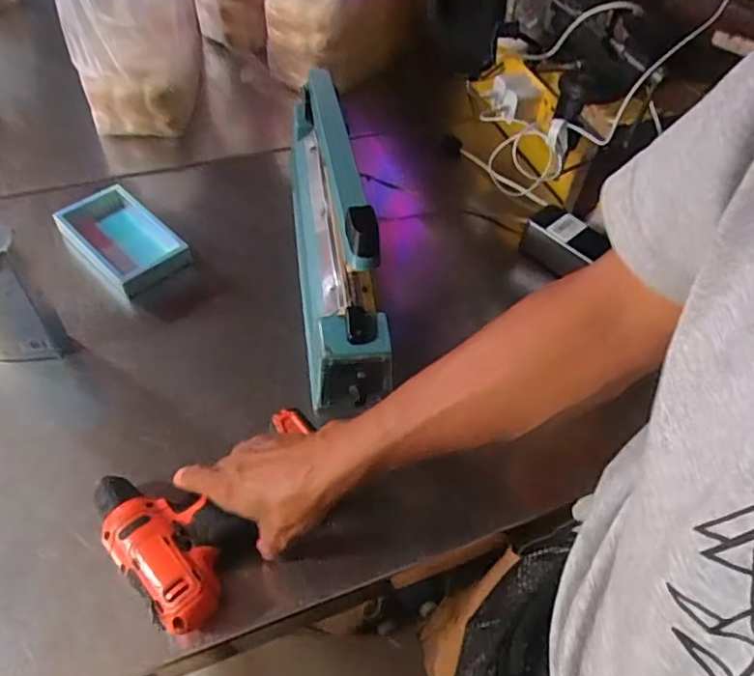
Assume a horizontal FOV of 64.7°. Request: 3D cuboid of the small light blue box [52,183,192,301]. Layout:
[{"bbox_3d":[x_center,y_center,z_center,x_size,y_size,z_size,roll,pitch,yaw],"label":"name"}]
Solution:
[{"bbox_3d":[-0.312,-0.120,0.723,0.181,0.035,0.100,39,59,23],"label":"small light blue box"}]

